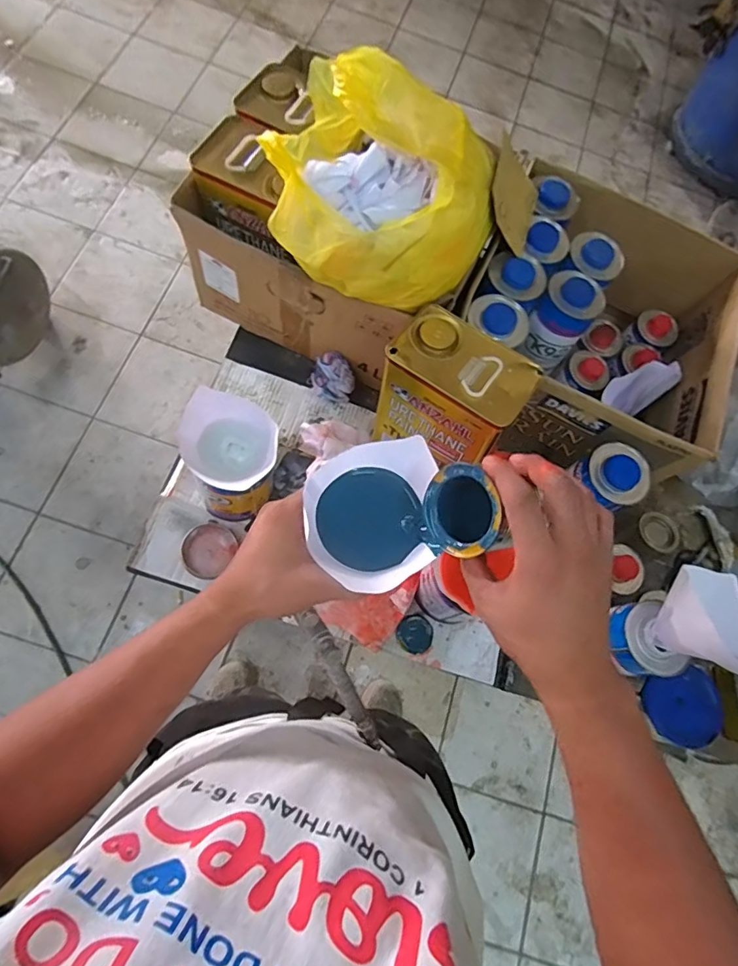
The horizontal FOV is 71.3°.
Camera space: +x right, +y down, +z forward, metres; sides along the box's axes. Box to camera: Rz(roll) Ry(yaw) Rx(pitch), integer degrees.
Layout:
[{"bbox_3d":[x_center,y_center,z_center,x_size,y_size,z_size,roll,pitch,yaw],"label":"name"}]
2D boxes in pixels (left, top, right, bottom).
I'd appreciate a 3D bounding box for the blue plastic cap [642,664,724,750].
[{"bbox_3d":[0.406,0.291,0.662,0.091,0.017,0.088,1,67,-2],"label":"blue plastic cap"}]

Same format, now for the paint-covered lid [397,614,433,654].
[{"bbox_3d":[0.066,0.217,0.737,0.051,0.011,0.050,3,72,-8],"label":"paint-covered lid"}]

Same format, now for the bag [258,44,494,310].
[{"bbox_3d":[0.031,-0.361,0.620,0.264,0.147,0.269,12,71,-5],"label":"bag"}]

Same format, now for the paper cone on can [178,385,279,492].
[{"bbox_3d":[-0.170,-0.045,0.641,0.111,0.081,0.121,-38,81,-18],"label":"paper cone on can"}]

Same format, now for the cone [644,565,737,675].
[{"bbox_3d":[0.369,0.150,0.556,0.089,0.081,0.114,8,71,-6],"label":"cone"}]

